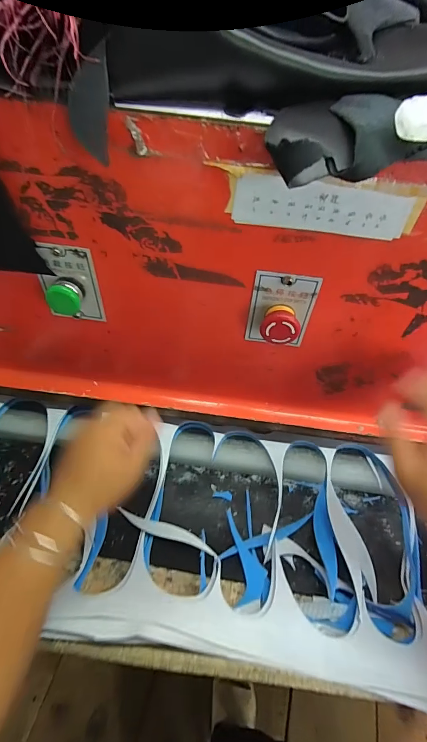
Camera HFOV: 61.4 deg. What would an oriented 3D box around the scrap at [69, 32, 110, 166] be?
[{"bbox_3d":[-0.083,-0.181,0.240,0.025,0.076,0.007,1,8,-11],"label":"scrap"}]

